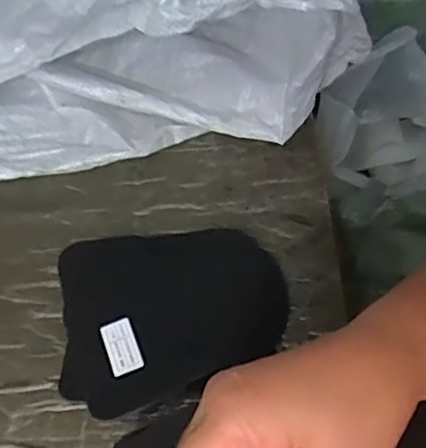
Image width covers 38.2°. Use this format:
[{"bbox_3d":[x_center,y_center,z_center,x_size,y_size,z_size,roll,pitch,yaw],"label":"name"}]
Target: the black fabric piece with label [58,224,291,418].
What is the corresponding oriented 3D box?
[{"bbox_3d":[-0.027,0.063,0.452,0.162,0.027,0.136,-11,57,-6],"label":"black fabric piece with label"}]

